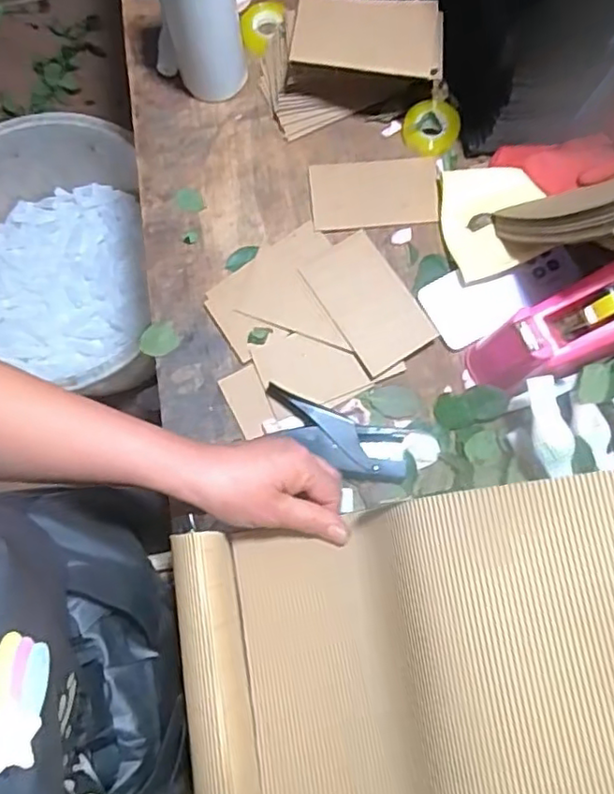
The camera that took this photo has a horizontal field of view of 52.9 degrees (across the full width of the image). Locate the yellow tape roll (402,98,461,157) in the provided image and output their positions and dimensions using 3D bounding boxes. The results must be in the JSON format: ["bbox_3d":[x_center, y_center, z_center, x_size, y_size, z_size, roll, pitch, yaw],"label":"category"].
[{"bbox_3d":[0.134,-0.289,0.661,0.059,0.015,0.063,0,77,1],"label":"yellow tape roll"}]

